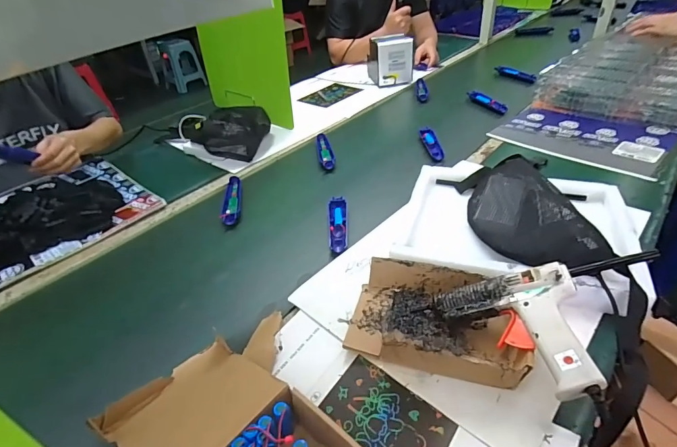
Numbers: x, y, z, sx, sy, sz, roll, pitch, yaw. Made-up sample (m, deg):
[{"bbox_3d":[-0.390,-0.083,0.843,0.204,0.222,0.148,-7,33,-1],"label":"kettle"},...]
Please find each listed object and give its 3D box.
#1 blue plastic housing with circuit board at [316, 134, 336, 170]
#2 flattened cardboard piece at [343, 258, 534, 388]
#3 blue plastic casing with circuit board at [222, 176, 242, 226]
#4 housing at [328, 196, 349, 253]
[{"bbox_3d":[-0.034,-0.185,0.985,0.040,0.023,0.159,-9,39,-5],"label":"blue plastic housing with circuit board"},{"bbox_3d":[0.131,0.124,0.520,0.220,0.056,0.167,10,41,18],"label":"flattened cardboard piece"},{"bbox_3d":[-0.232,-0.056,0.842,0.035,0.022,0.177,-8,39,-4],"label":"blue plastic casing with circuit board"},{"bbox_3d":[0.000,0.001,0.746,0.038,0.019,0.152,-3,38,3],"label":"housing"}]

